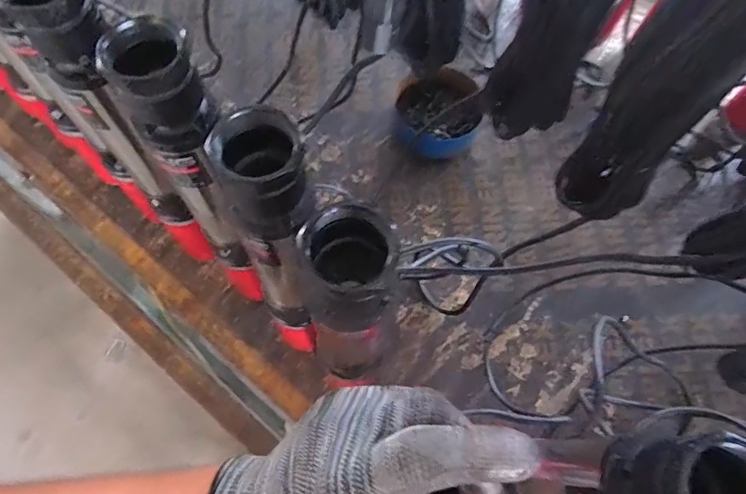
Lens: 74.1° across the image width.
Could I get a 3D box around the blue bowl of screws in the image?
[{"bbox_3d":[0.108,-0.214,0.811,0.133,0.063,0.132,1,67,-2],"label":"blue bowl of screws"}]

